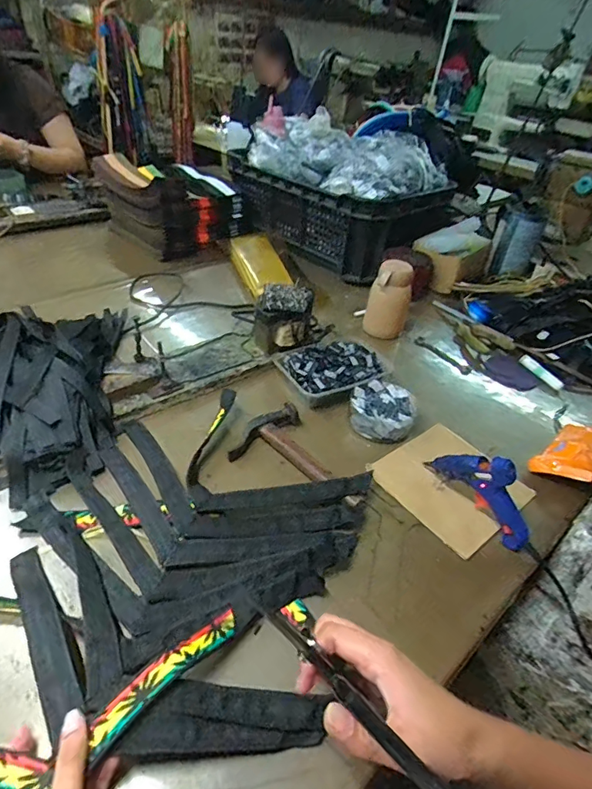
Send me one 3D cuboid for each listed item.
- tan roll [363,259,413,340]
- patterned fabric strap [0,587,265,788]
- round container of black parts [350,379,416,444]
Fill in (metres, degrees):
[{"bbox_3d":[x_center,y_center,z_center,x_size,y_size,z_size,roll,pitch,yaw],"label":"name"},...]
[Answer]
[{"bbox_3d":[0.172,-0.173,0.825,0.074,0.136,0.058,14,40,10],"label":"tan roll"},{"bbox_3d":[-0.179,0.236,0.343,0.326,0.040,0.104,-11,42,-20],"label":"patterned fabric strap"},{"bbox_3d":[0.127,0.020,0.651,0.089,0.031,0.102,17,40,14],"label":"round container of black parts"}]

